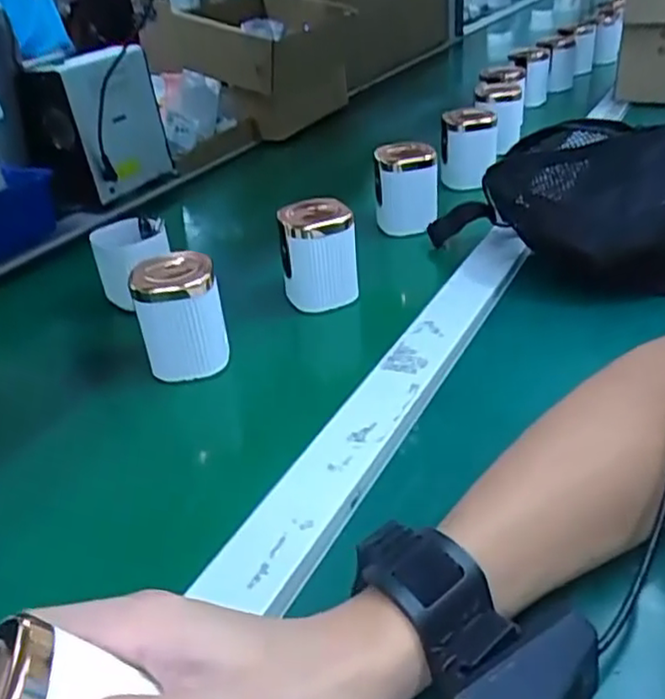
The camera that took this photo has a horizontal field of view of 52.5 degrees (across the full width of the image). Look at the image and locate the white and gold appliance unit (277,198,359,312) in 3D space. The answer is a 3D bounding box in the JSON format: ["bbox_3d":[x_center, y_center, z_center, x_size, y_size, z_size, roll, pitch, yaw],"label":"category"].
[{"bbox_3d":[-0.012,-0.075,0.526,0.054,0.072,0.044,-11,35,-9],"label":"white and gold appliance unit"}]

